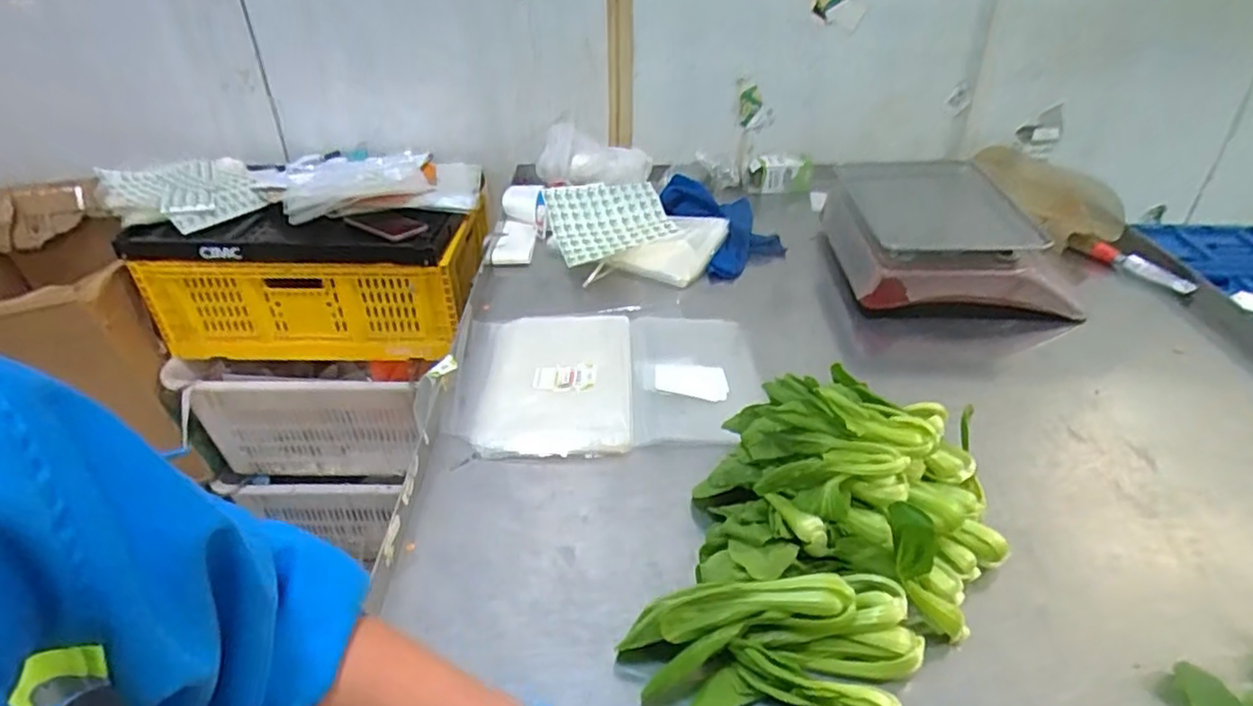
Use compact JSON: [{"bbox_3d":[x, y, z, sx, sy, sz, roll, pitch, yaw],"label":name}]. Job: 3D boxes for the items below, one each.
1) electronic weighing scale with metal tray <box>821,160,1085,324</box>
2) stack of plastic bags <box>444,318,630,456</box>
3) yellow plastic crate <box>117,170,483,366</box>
[{"bbox_3d":[0.507,-0.198,1.122,0.318,0.119,0.376,2,35,4],"label":"electronic weighing scale with metal tray"},{"bbox_3d":[-0.110,0.035,0.887,0.227,0.024,0.271,-1,35,0],"label":"stack of plastic bags"},{"bbox_3d":[-0.624,-0.181,1.441,0.610,0.278,0.339,-1,35,0],"label":"yellow plastic crate"}]

